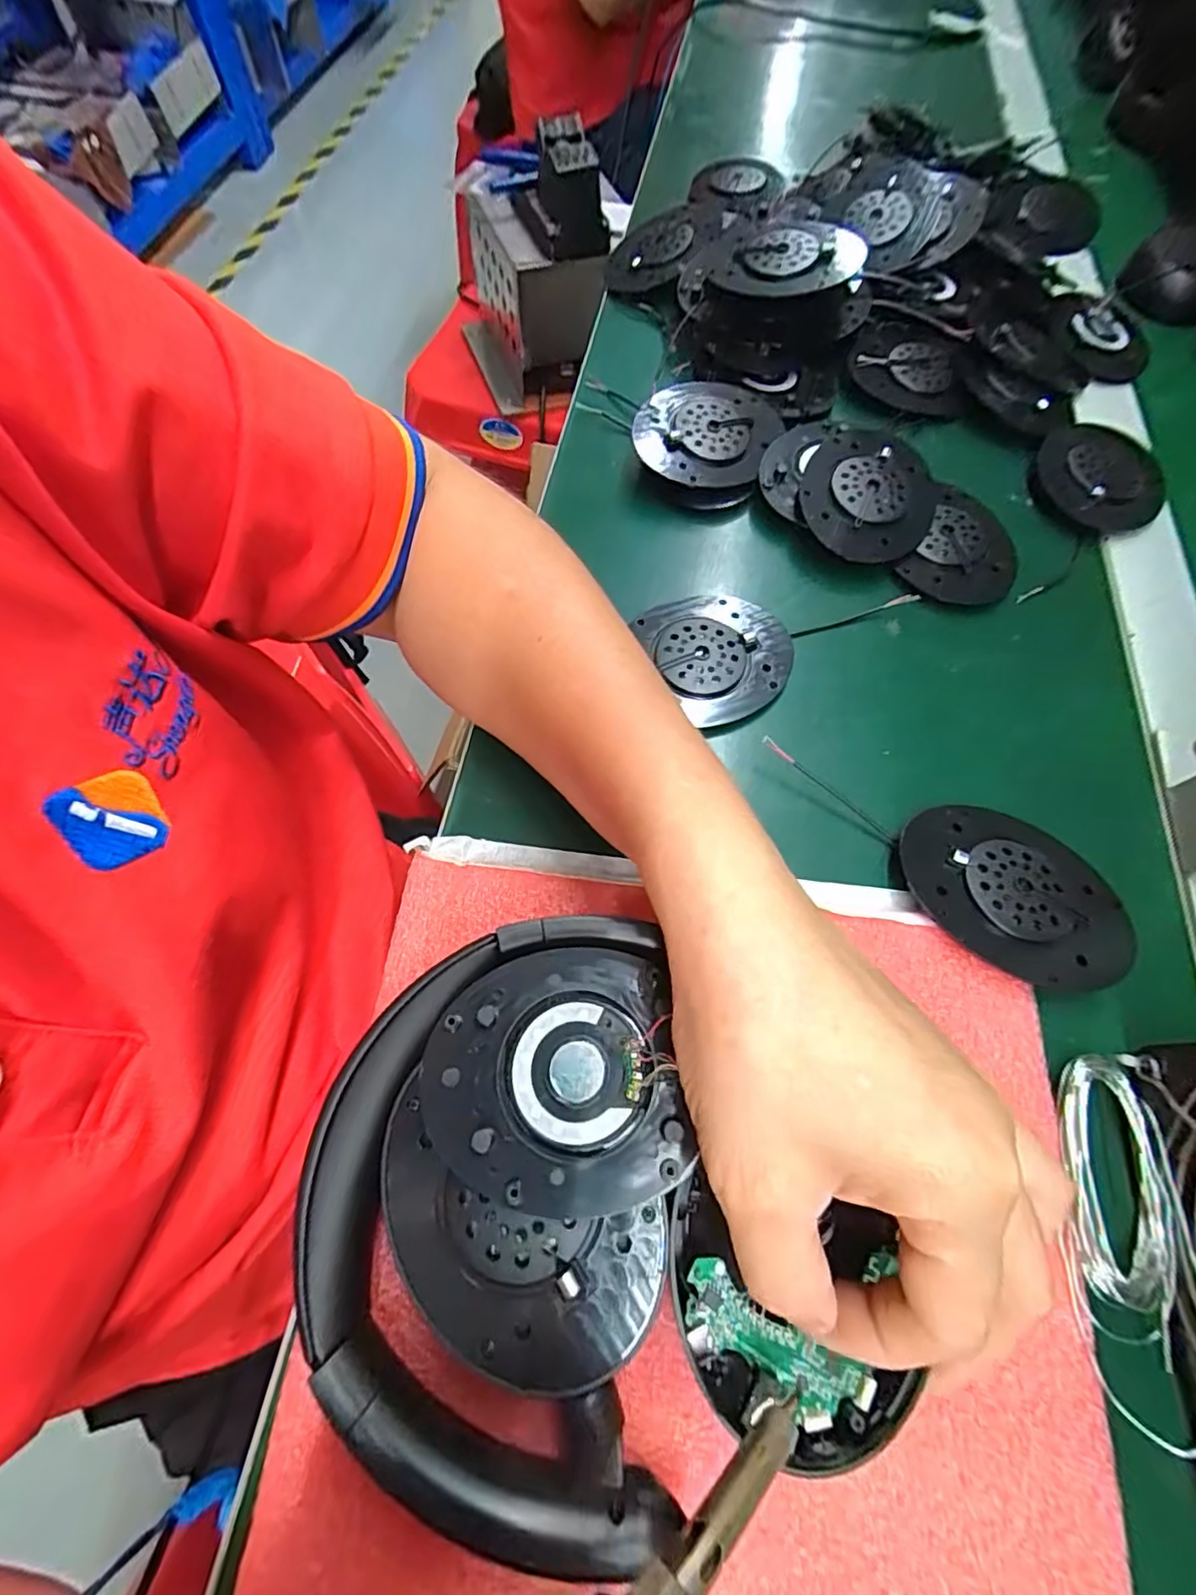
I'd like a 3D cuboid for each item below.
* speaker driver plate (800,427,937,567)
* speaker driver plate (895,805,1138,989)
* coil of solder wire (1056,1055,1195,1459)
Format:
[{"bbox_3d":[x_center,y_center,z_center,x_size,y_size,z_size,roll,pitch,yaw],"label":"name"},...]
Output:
[{"bbox_3d":[0.140,-0.157,0.313,0.067,0.018,0.080,22,67,8],"label":"speaker driver plate"},{"bbox_3d":[0.161,0.037,0.234,0.084,0.011,0.066,23,67,8],"label":"speaker driver plate"},{"bbox_3d":[0.163,0.134,0.186,0.035,0.010,0.098,8,66,1],"label":"coil of solder wire"}]

